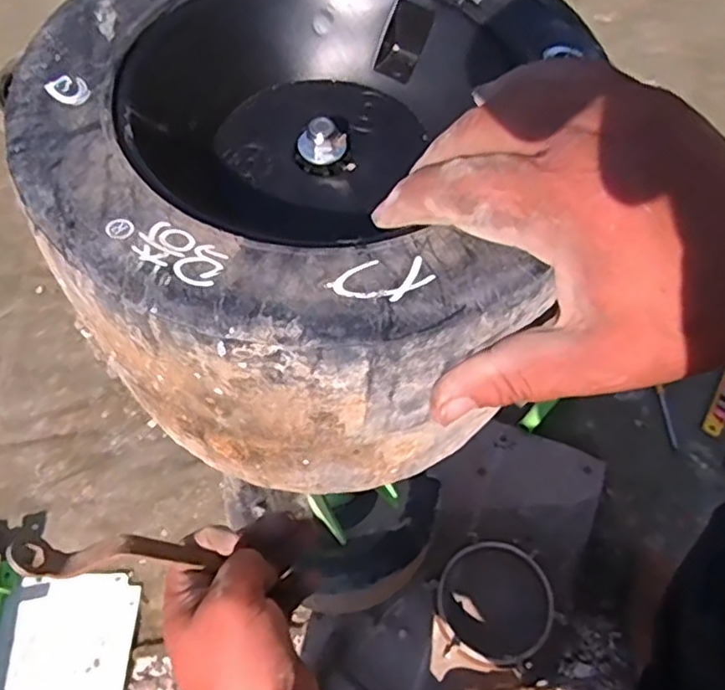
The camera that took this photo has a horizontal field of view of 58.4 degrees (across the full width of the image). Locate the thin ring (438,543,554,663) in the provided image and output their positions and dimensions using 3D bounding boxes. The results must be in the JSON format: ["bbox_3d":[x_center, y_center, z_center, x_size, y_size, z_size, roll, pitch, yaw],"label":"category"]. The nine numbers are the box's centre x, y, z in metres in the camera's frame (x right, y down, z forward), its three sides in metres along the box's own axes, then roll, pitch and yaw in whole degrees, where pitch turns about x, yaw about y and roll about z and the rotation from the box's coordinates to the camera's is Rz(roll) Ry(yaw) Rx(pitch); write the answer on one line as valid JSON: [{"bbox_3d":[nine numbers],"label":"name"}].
[{"bbox_3d":[0.170,0.320,0.816,0.146,0.016,0.144,2,58,-3],"label":"thin ring"}]

